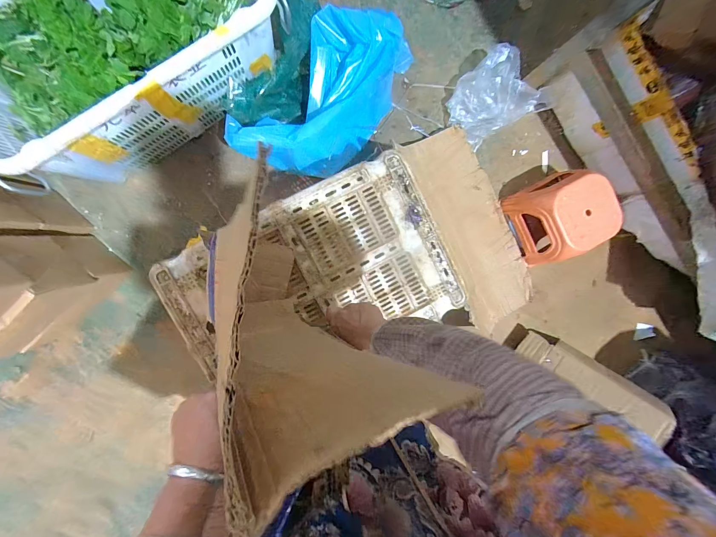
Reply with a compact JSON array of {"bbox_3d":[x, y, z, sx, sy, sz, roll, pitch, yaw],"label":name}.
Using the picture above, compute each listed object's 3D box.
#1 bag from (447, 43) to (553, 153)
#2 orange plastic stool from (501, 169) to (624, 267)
[{"bbox_3d":[0.450,-0.545,0.988,0.308,0.096,0.245,-40,97,-3],"label":"bag"},{"bbox_3d":[0.637,-0.163,0.981,0.228,0.194,0.245,-28,96,-4],"label":"orange plastic stool"}]

